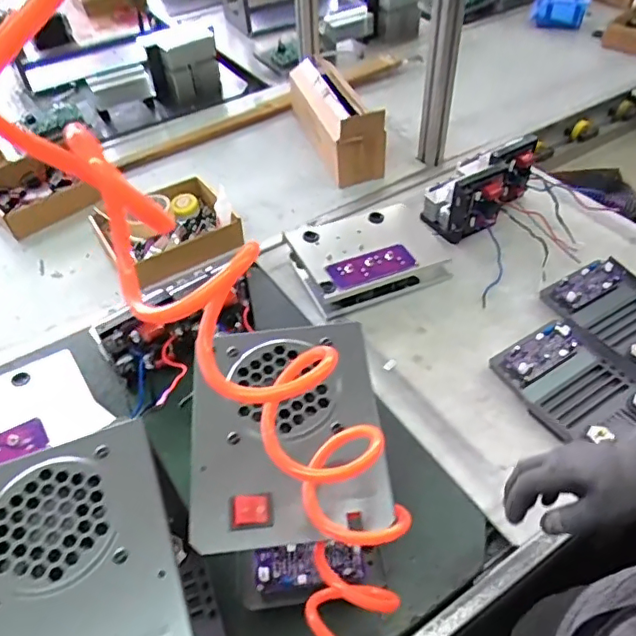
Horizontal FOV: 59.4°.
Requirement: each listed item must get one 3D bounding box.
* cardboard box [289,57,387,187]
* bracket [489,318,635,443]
[{"bbox_3d":[0.027,-0.418,1.154,0.092,0.146,0.347,-16,49,-12],"label":"cardboard box"},{"bbox_3d":[0.343,0.084,0.729,0.164,0.038,0.179,-26,51,-20],"label":"bracket"}]

